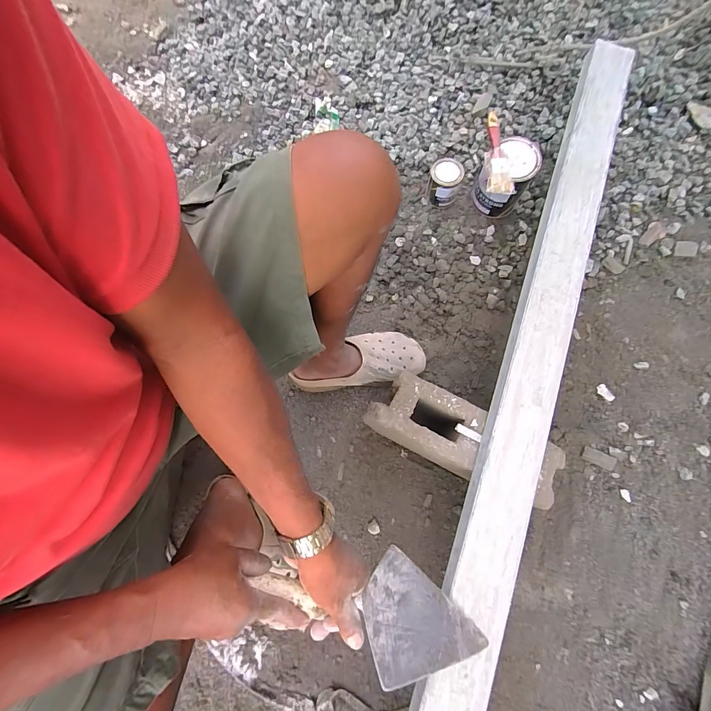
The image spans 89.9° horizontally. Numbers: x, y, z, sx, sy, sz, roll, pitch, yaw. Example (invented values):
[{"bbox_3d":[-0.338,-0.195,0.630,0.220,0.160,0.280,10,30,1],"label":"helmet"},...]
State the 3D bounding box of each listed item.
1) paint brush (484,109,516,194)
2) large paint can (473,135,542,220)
[{"bbox_3d":[0.291,-0.417,0.723,0.052,0.023,0.198,5,75,-3],"label":"paint brush"},{"bbox_3d":[0.325,-0.384,0.784,0.101,0.139,0.107,0,75,1],"label":"large paint can"}]

